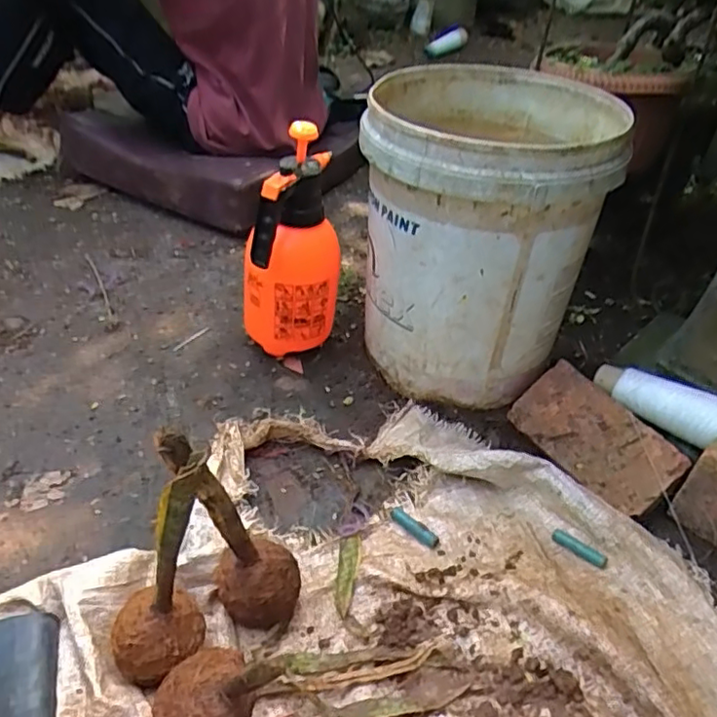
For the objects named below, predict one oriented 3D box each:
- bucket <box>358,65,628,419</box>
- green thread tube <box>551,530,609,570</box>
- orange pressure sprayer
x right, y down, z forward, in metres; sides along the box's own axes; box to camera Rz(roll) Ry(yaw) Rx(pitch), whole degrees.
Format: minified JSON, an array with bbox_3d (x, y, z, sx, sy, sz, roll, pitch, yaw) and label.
[{"bbox_3d":[0.153,-0.159,0.829,0.290,0.347,0.308,13,40,11],"label":"bucket"},{"bbox_3d":[0.236,0.206,0.665,0.060,0.012,0.013,31,46,30],"label":"green thread tube"},{"bbox_3d":[-0.092,-0.145,0.824,0.124,0.315,0.116,-3,39,-8],"label":"orange pressure sprayer"}]

